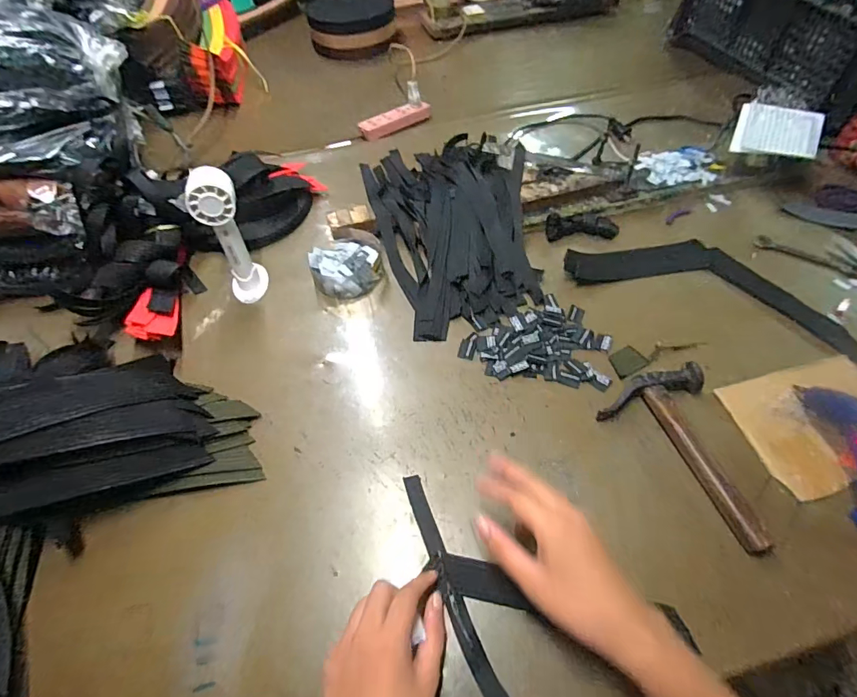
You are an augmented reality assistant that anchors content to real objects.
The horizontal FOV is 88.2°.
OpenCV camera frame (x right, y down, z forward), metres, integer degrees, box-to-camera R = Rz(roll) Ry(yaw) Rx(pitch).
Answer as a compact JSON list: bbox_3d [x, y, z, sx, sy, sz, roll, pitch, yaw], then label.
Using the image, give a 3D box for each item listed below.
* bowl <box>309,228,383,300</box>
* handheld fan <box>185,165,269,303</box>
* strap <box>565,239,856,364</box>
[{"bbox_3d":[-0.111,-0.117,0.608,0.094,0.031,0.102,-1,55,2],"label":"bowl"},{"bbox_3d":[-0.248,-0.141,0.556,0.057,0.156,0.076,-24,57,-14],"label":"handheld fan"},{"bbox_3d":[0.364,-0.096,0.574,0.348,0.023,0.131,19,58,15],"label":"strap"}]

